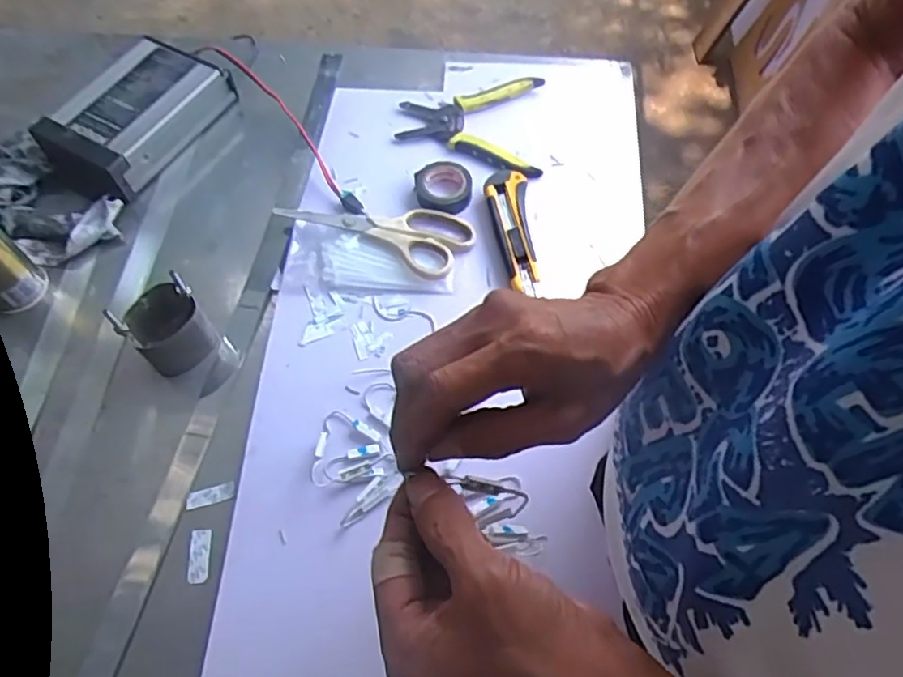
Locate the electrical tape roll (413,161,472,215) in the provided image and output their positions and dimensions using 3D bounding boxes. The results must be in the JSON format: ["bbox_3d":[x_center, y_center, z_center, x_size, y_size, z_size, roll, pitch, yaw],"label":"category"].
[{"bbox_3d":[-0.009,-0.155,0.644,0.053,0.020,0.059,-11,59,-5],"label":"electrical tape roll"}]

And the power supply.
[{"bbox_3d":[-0.346,-0.240,0.695,0.124,0.043,0.189,25,63,16],"label":"power supply"}]

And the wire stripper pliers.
[{"bbox_3d":[0.019,-0.230,0.690,0.151,0.012,0.141,4,59,4],"label":"wire stripper pliers"}]

